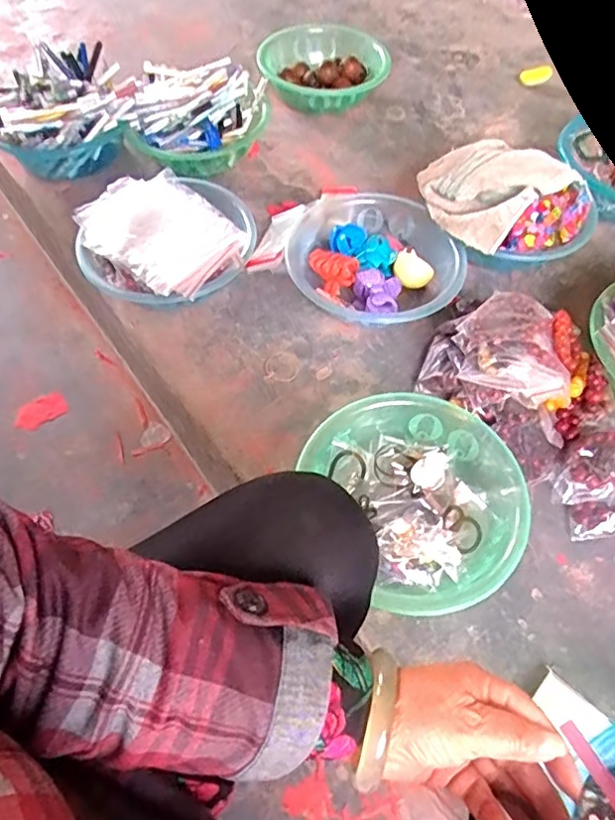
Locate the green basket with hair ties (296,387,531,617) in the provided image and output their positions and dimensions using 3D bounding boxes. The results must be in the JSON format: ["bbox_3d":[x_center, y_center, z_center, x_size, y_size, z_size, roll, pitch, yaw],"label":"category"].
[{"bbox_3d":[0.129,0.093,0.639,0.229,0.068,0.237,-23,61,-16],"label":"green basket with hair ties"}]

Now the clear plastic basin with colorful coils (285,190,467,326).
[{"bbox_3d":[0.083,-0.205,0.822,0.205,0.074,0.253,-33,64,-20],"label":"clear plastic basin with colorful coils"}]

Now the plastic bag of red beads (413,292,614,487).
[{"bbox_3d":[0.255,-0.052,0.711,0.171,0.103,0.223,-34,64,-21],"label":"plastic bag of red beads"}]

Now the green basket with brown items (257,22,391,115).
[{"bbox_3d":[0.026,-0.611,1.075,0.230,0.087,0.196,15,58,8],"label":"green basket with brown items"}]

